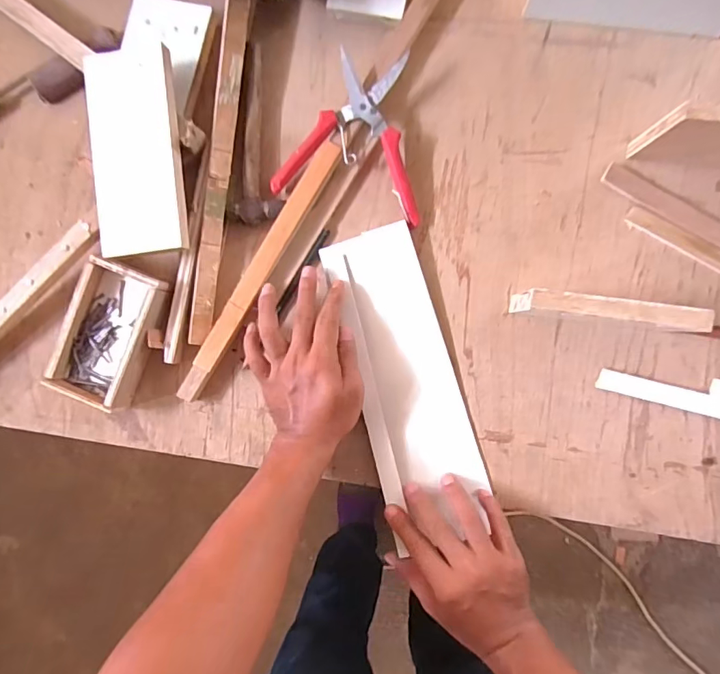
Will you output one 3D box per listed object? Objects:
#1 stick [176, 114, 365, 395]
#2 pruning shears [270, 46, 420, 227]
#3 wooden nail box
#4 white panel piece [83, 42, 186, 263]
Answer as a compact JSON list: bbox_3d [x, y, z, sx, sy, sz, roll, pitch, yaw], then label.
[{"bbox_3d":[-0.098,-0.079,0.504,0.028,0.020,0.324,32,93,4],"label":"stick"},{"bbox_3d":[0.001,-0.205,0.491,0.152,0.025,0.146,16,91,5],"label":"pruning shears"},{"bbox_3d":[-0.261,-0.002,0.507,0.091,0.034,0.146,25,92,4],"label":"wooden nail box"},{"bbox_3d":[-0.217,-0.178,0.469,0.083,0.021,0.189,-4,90,5],"label":"white panel piece"}]

